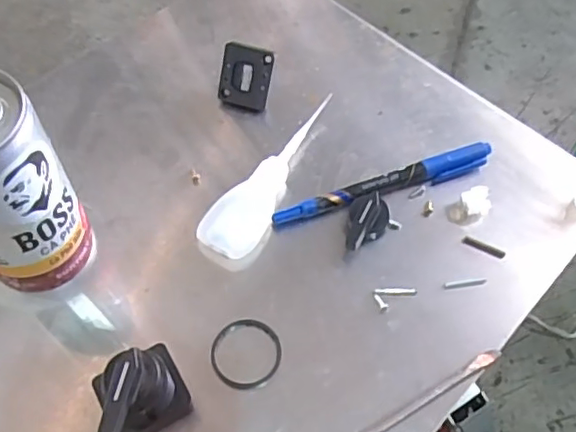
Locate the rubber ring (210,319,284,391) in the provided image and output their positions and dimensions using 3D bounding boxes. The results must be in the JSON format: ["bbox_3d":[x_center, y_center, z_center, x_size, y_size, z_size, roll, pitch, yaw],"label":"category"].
[{"bbox_3d":[-0.020,0.067,0.283,0.034,0.004,0.036,2,58,-2],"label":"rubber ring"}]

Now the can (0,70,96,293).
[{"bbox_3d":[-0.125,-0.010,0.258,0.050,0.106,0.046,2,58,-2],"label":"can"}]

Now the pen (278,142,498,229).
[{"bbox_3d":[0.057,-0.018,0.332,0.136,0.013,0.012,-18,61,-14],"label":"pen"}]

